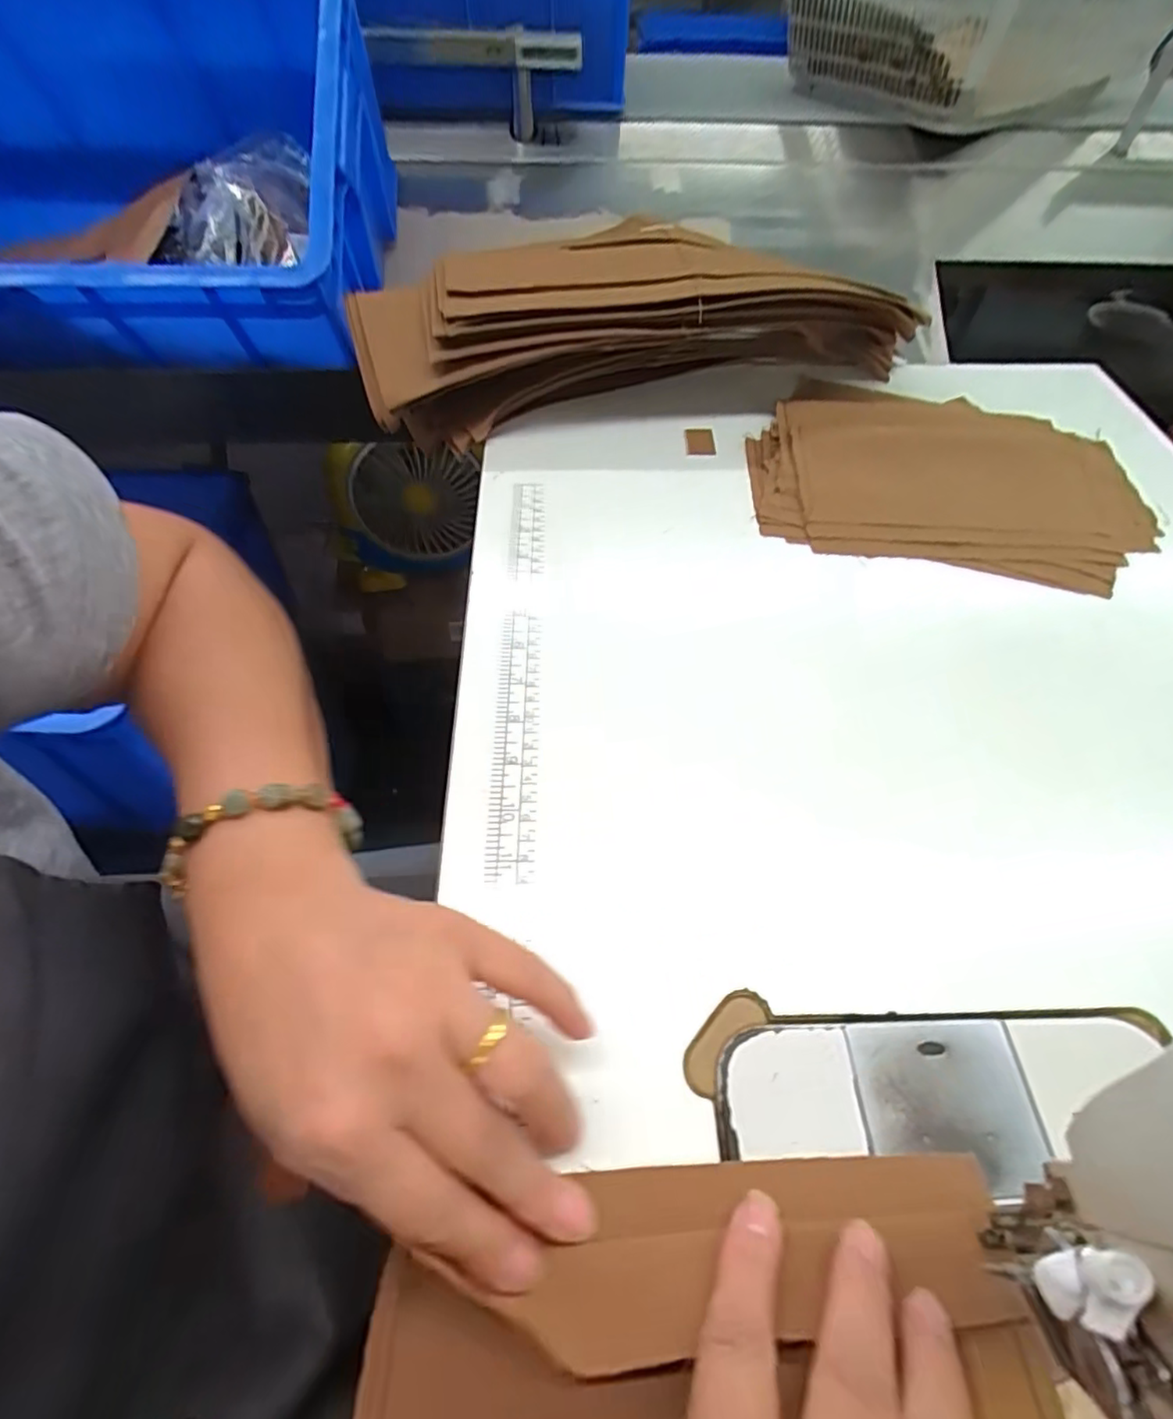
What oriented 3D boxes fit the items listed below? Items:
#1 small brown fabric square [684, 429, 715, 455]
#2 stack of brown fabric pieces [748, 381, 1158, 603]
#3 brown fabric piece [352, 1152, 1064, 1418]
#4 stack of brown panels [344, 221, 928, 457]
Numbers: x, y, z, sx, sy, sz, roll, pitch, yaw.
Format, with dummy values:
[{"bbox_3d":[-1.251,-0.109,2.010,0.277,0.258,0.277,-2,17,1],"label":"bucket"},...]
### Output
[{"bbox_3d":[0.088,-0.208,0.478,0.023,0.004,0.033,1,55,-1],"label":"small brown fabric square"},{"bbox_3d":[0.257,-0.171,0.443,0.259,0.019,0.194,16,57,11],"label":"stack of brown fabric pieces"},{"bbox_3d":[0.034,0.196,0.187,0.205,0.014,0.091,-6,53,-4],"label":"brown fabric piece"},{"bbox_3d":[0.041,-0.301,0.490,0.430,0.086,0.127,-8,56,-7],"label":"stack of brown panels"}]

